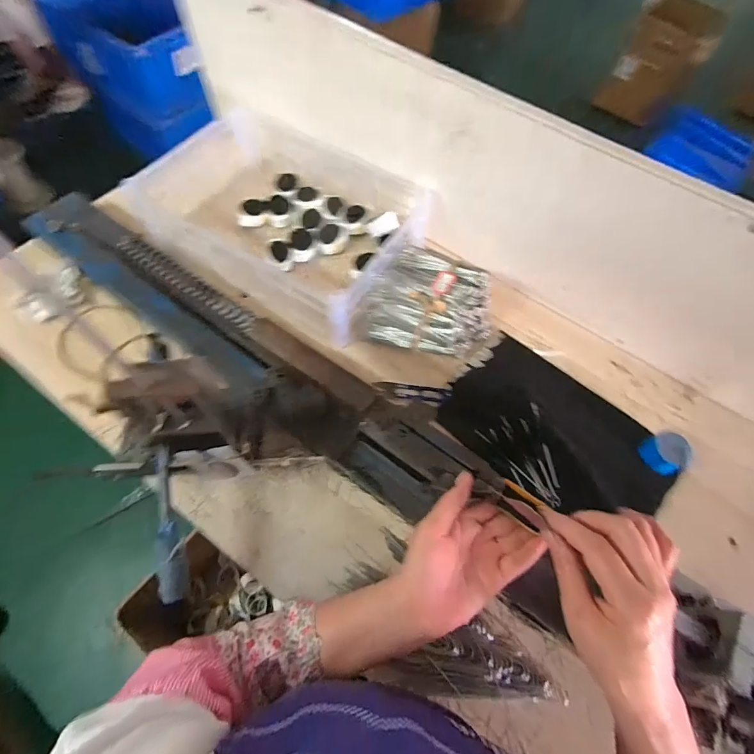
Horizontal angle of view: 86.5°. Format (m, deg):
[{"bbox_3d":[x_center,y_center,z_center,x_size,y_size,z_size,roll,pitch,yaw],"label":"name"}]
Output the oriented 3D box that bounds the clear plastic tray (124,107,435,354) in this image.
[{"bbox_3d":[-0.164,-0.269,0.700,0.429,0.140,0.285,30,64,11],"label":"clear plastic tray"}]

